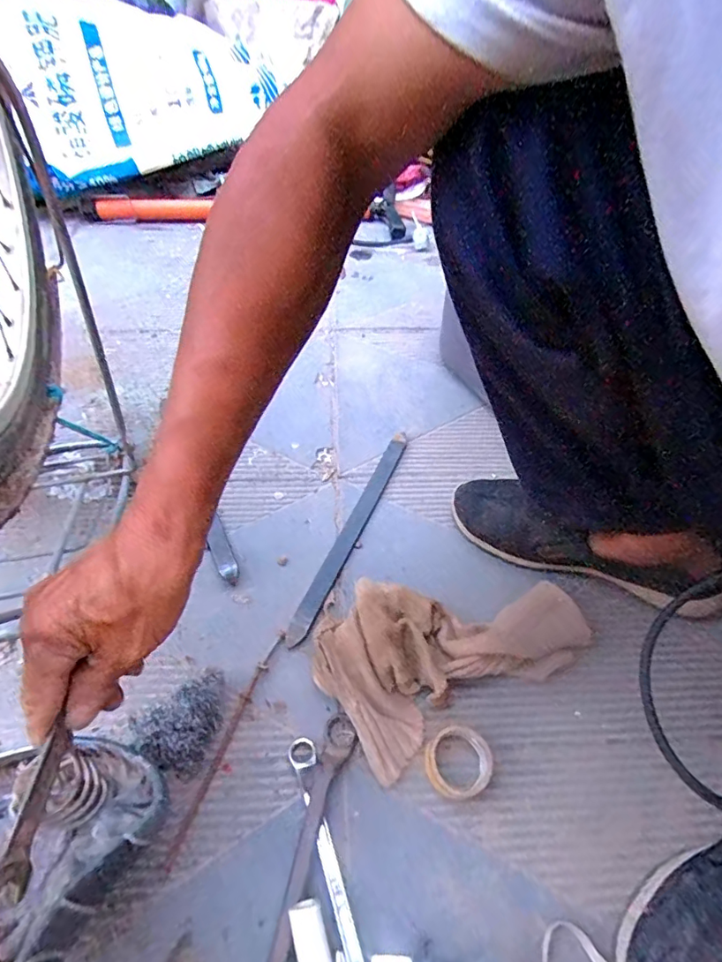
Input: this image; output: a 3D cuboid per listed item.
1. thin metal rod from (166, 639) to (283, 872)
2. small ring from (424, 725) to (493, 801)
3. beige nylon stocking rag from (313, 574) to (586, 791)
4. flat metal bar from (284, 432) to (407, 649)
[{"bbox_3d":[-0.109,0.210,0.408,0.009,0.004,0.184,18,53,12],"label":"thin metal rod"},{"bbox_3d":[0.077,0.224,0.394,0.052,0.021,0.049,1,52,-1],"label":"small ring"},{"bbox_3d":[0.079,0.136,0.449,0.240,0.050,0.146,-23,56,-19],"label":"beige nylon stocking rag"},{"bbox_3d":[-0.007,0.049,0.539,0.025,0.008,0.286,20,54,13],"label":"flat metal bar"}]

